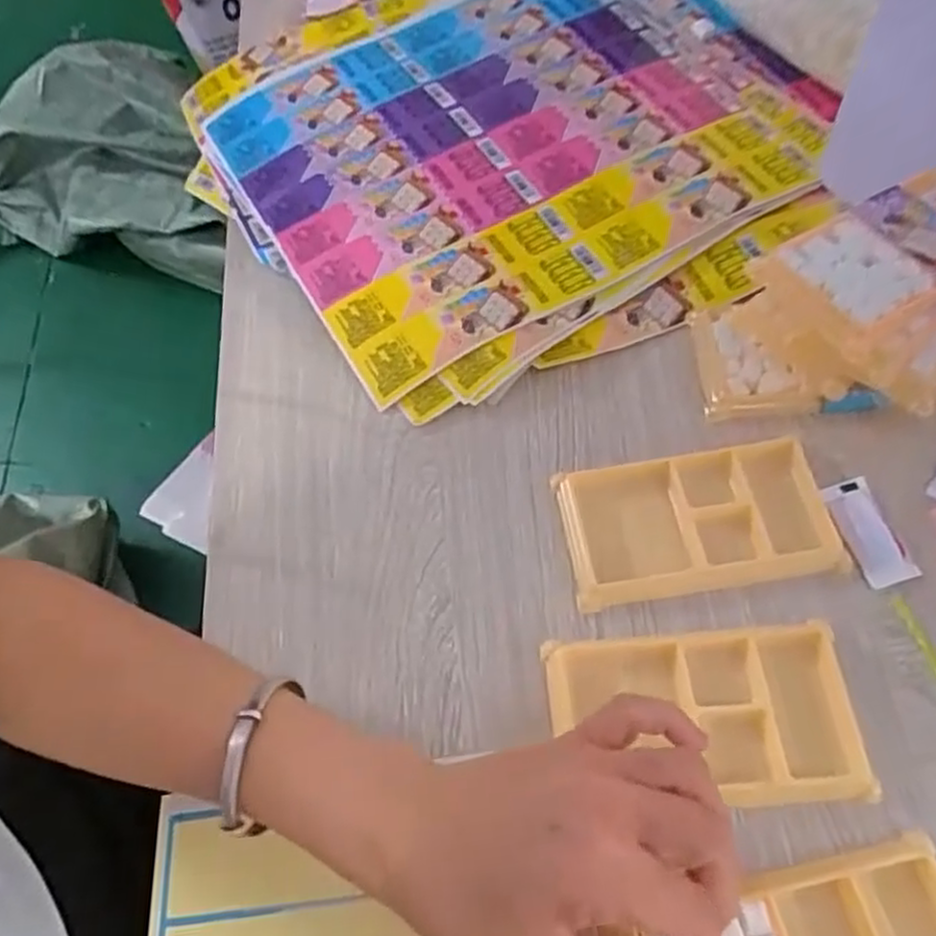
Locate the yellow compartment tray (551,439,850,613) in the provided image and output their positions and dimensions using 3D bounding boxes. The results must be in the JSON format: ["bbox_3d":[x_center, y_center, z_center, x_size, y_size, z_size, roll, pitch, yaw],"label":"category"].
[{"bbox_3d":[0.119,0.028,0.388,0.133,0.011,0.075,-8,60,-1],"label":"yellow compartment tray"}]

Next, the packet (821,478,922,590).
[{"bbox_3d":[0.203,0.033,0.375,0.026,0.004,0.058,-12,60,-4],"label":"packet"}]

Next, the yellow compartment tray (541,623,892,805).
[{"bbox_3d":[0.107,0.113,0.338,0.134,0.012,0.078,-4,60,1],"label":"yellow compartment tray"}]

